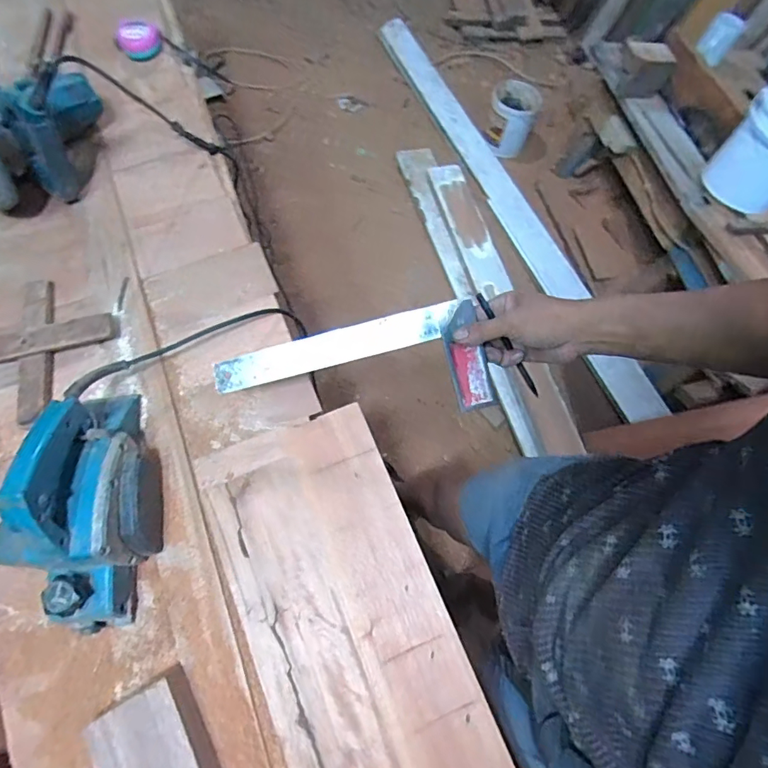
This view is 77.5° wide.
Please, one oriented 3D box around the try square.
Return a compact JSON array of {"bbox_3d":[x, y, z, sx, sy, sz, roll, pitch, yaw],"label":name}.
[{"bbox_3d":[-0.038,-0.007,0.537,0.300,0.011,0.117,-12,92,6],"label":"try square"}]

